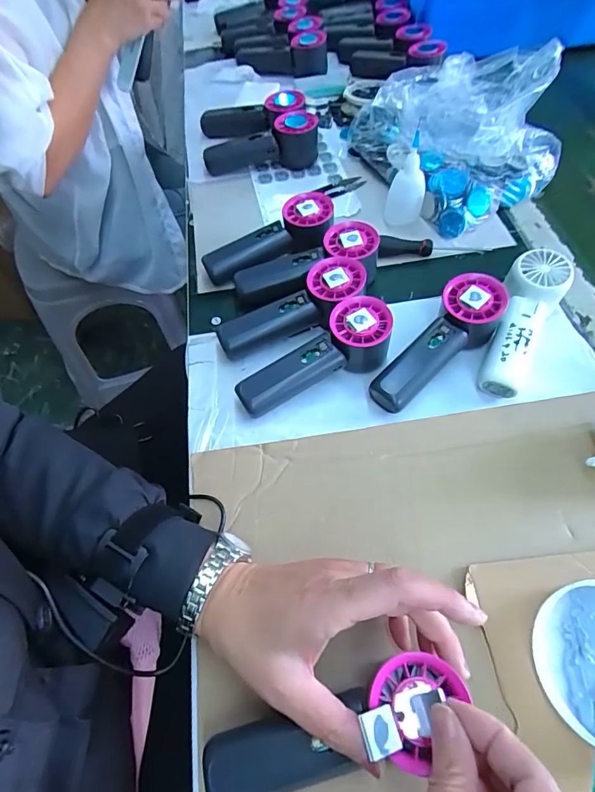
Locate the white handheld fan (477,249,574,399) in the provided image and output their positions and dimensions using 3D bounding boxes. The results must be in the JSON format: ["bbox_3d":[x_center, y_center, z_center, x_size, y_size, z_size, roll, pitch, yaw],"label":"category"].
[{"bbox_3d":[0.211,-0.072,0.414,0.054,0.053,0.145,29,63,17],"label":"white handheld fan"}]

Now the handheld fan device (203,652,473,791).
[{"bbox_3d":[0.021,0.195,0.246,0.153,0.030,0.048,-22,60,3],"label":"handheld fan device"}]

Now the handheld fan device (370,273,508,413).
[{"bbox_3d":[0.132,-0.049,0.409,0.161,0.048,0.056,-45,66,-6],"label":"handheld fan device"}]

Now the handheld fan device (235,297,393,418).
[{"bbox_3d":[0.014,-0.036,0.405,0.153,0.054,0.060,-20,60,-11],"label":"handheld fan device"}]

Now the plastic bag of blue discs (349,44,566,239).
[{"bbox_3d":[0.201,-0.343,0.551,0.196,0.104,0.245,-26,62,-14],"label":"plastic bag of blue discs"}]

